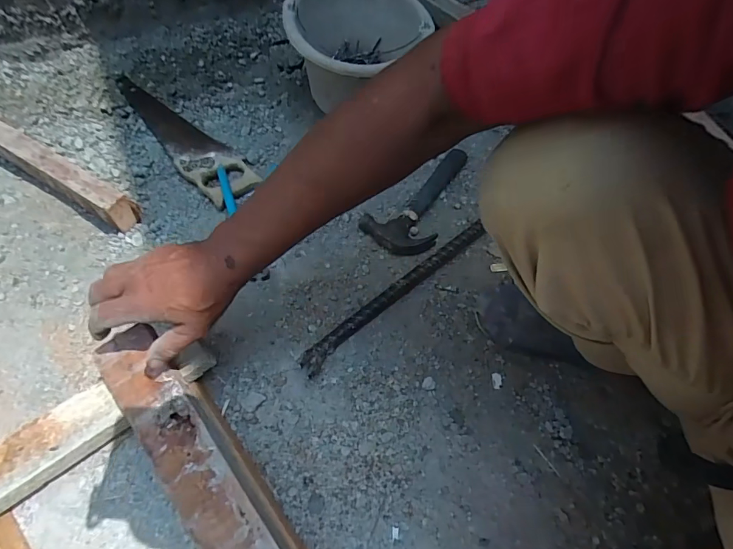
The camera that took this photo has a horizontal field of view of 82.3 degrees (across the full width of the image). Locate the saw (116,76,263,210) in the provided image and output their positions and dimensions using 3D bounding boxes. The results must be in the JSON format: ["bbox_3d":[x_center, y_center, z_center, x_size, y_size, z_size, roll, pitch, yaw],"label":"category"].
[{"bbox_3d":[-0.359,-0.269,0.785,0.423,0.030,0.092,42,69,18],"label":"saw"}]

